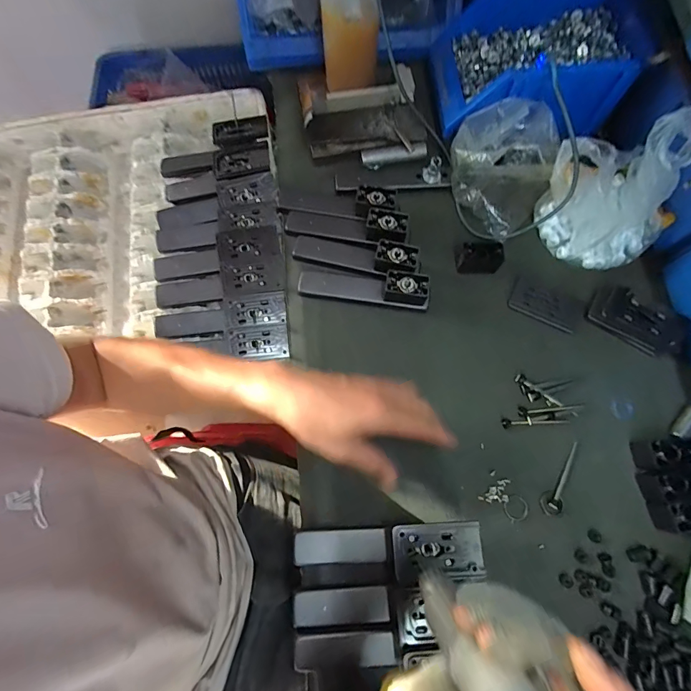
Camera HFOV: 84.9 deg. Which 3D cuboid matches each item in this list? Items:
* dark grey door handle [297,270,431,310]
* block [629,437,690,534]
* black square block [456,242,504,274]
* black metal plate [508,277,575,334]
[{"bbox_3d":[0.023,-0.074,0.475,0.163,0.045,0.034,7,74,5],"label":"dark grey door handle"},{"bbox_3d":[0.354,0.149,0.407,0.057,0.030,0.090,-3,73,1],"label":"block"},{"bbox_3d":[0.172,-0.113,0.491,0.056,0.032,0.029,-2,73,2],"label":"black square block"},{"bbox_3d":[0.252,-0.052,0.479,0.080,0.006,0.050,26,76,10],"label":"black metal plate"}]

